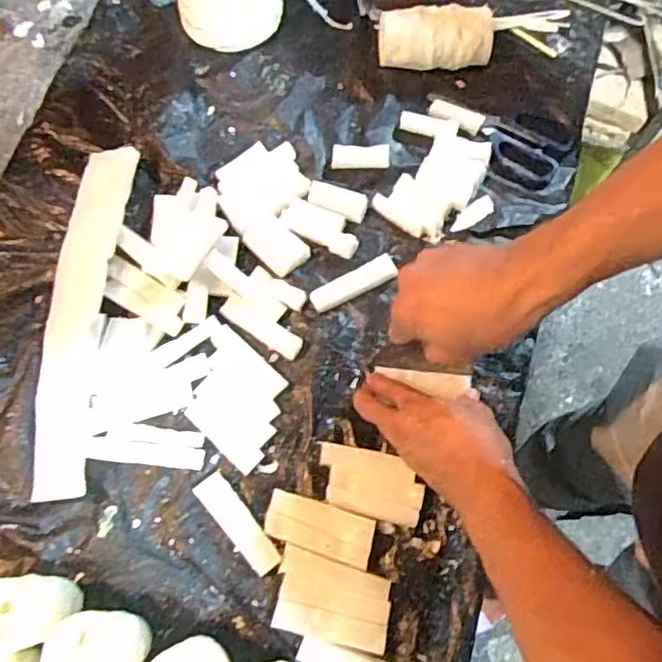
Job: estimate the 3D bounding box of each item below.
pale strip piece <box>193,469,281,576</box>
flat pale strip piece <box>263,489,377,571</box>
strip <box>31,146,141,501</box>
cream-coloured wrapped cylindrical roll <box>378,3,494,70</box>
[{"bbox_3d":[-0.084,0.174,0.559,0.028,0.005,0.100,-39,76,-12],"label":"pale strip piece"},{"bbox_3d":[-0.010,0.176,0.554,0.098,0.004,0.043,18,72,5],"label":"flat pale strip piece"},{"bbox_3d":[-0.249,-0.022,0.612,0.063,0.012,0.358,3,71,0],"label":"strip"},{"bbox_3d":[0.120,-0.336,0.705,0.128,0.051,0.065,-1,71,-1],"label":"cream-coloured wrapped cylindrical roll"}]

